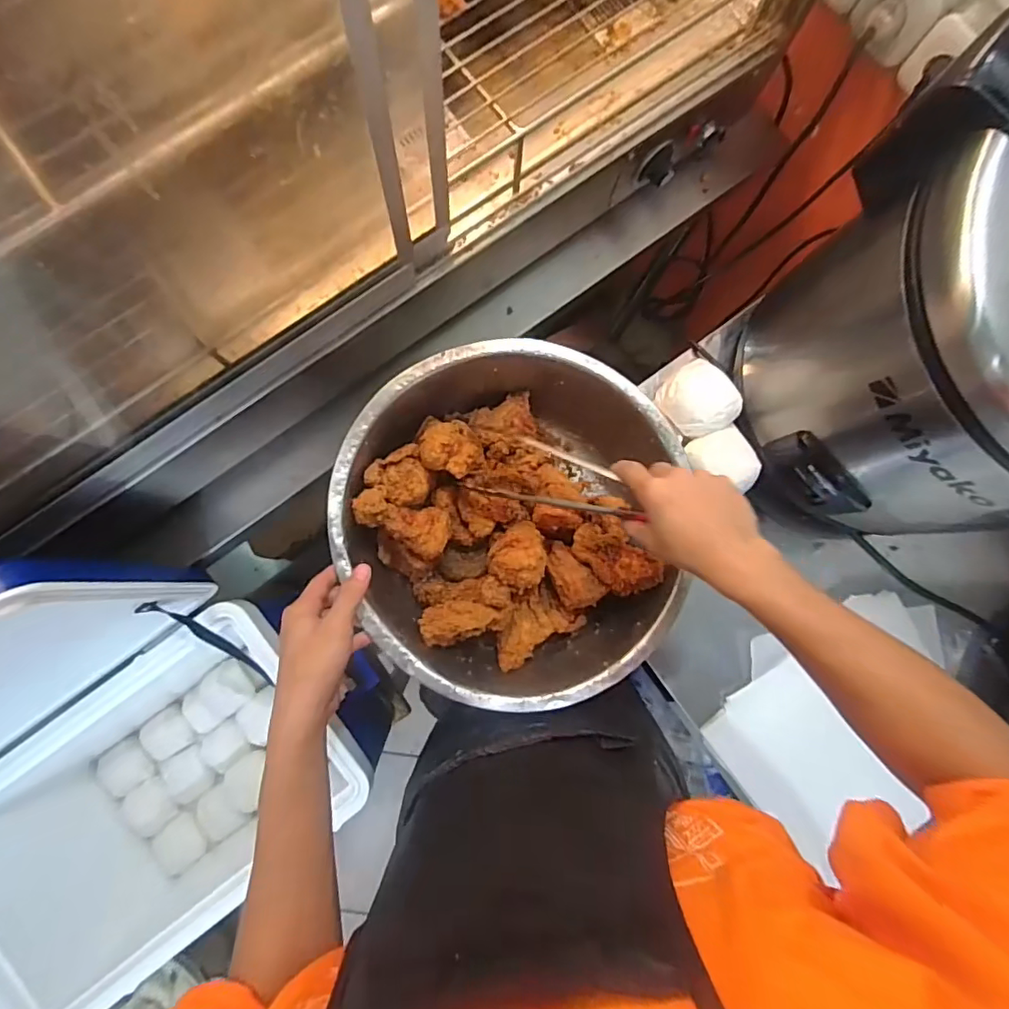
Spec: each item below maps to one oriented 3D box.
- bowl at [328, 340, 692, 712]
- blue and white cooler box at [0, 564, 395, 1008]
[{"bbox_3d":[0.003,0.019,0.623,0.356,0.135,0.368,1,83,-7],"label":"bowl"},{"bbox_3d":[-0.469,0.352,0.654,0.478,0.605,0.369,-39,89,-10],"label":"blue and white cooler box"}]

